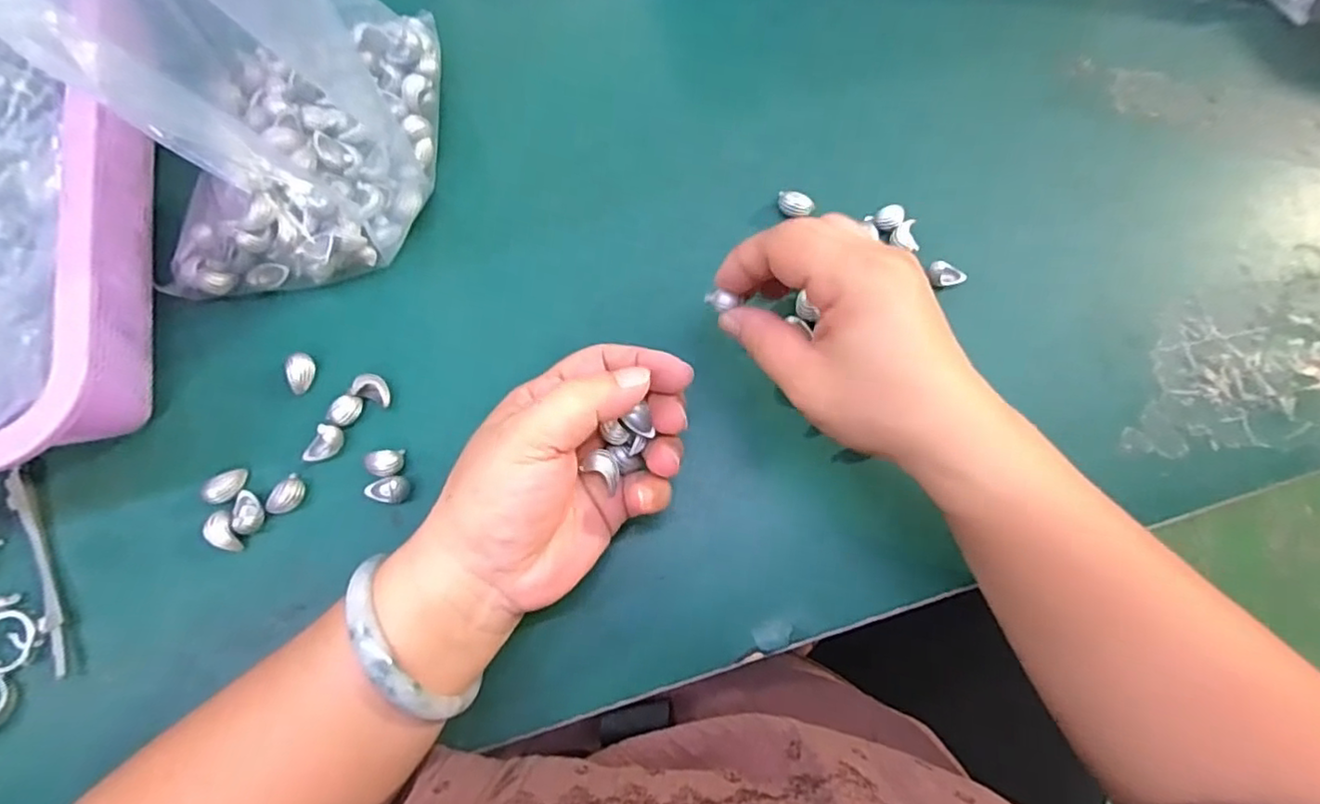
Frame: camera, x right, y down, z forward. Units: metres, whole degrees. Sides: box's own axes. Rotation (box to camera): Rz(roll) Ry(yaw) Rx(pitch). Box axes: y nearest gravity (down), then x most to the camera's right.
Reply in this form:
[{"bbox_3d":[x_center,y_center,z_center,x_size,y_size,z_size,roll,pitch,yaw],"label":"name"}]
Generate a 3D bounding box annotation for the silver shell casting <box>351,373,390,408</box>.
[{"bbox_3d":[-0.140,-0.006,0.310,0.016,0.013,0.013,19,76,4],"label":"silver shell casting"}]

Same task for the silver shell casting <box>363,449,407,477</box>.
[{"bbox_3d":[-0.132,0.030,0.302,0.017,0.008,0.013,-1,75,-1],"label":"silver shell casting"}]

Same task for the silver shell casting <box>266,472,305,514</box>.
[{"bbox_3d":[-0.175,0.044,0.297,0.012,0.009,0.019,24,76,5],"label":"silver shell casting"}]

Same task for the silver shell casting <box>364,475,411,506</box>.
[{"bbox_3d":[-0.129,0.041,0.298,0.020,0.011,0.013,6,75,1],"label":"silver shell casting"}]

